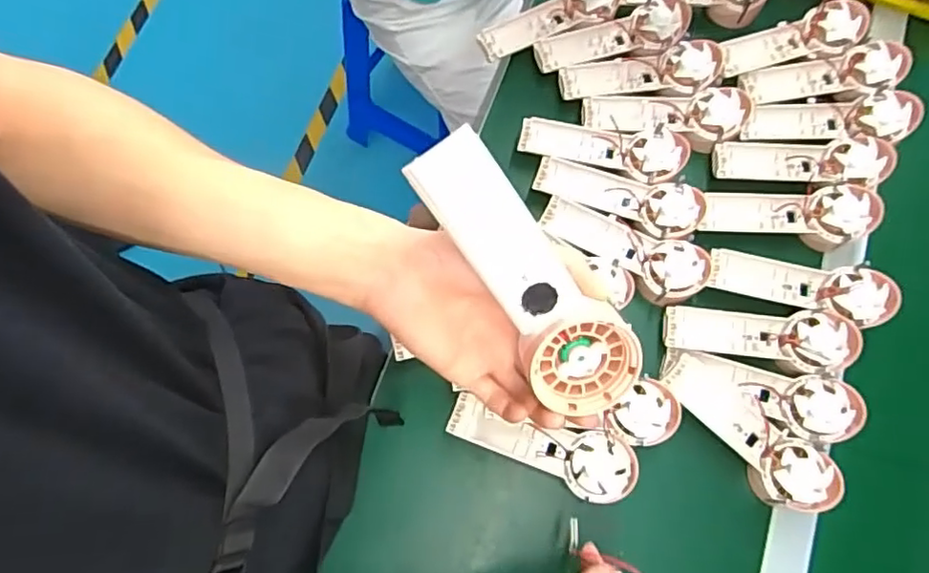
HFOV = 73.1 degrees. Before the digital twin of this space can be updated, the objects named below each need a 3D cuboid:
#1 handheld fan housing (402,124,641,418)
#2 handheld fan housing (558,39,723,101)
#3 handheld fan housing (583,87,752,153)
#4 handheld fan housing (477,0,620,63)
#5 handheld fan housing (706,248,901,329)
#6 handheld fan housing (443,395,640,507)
[{"bbox_3d":[0.034,-0.001,0.336,0.056,0.024,0.174,-41,108,-12],"label":"handheld fan housing"},{"bbox_3d":[0.195,-0.238,0.700,0.172,0.030,0.059,-6,73,-2],"label":"handheld fan housing"},{"bbox_3d":[0.220,-0.186,0.682,0.170,0.031,0.063,-2,73,-1],"label":"handheld fan housing"},{"bbox_3d":[0.104,-0.316,0.729,0.179,0.025,0.058,-28,75,-8],"label":"handheld fan housing"},{"bbox_3d":[0.334,-0.005,0.628,0.177,0.030,0.058,16,74,4],"label":"handheld fan housing"},{"bbox_3d":[0.071,0.148,0.579,0.173,0.042,0.062,18,74,5],"label":"handheld fan housing"}]

